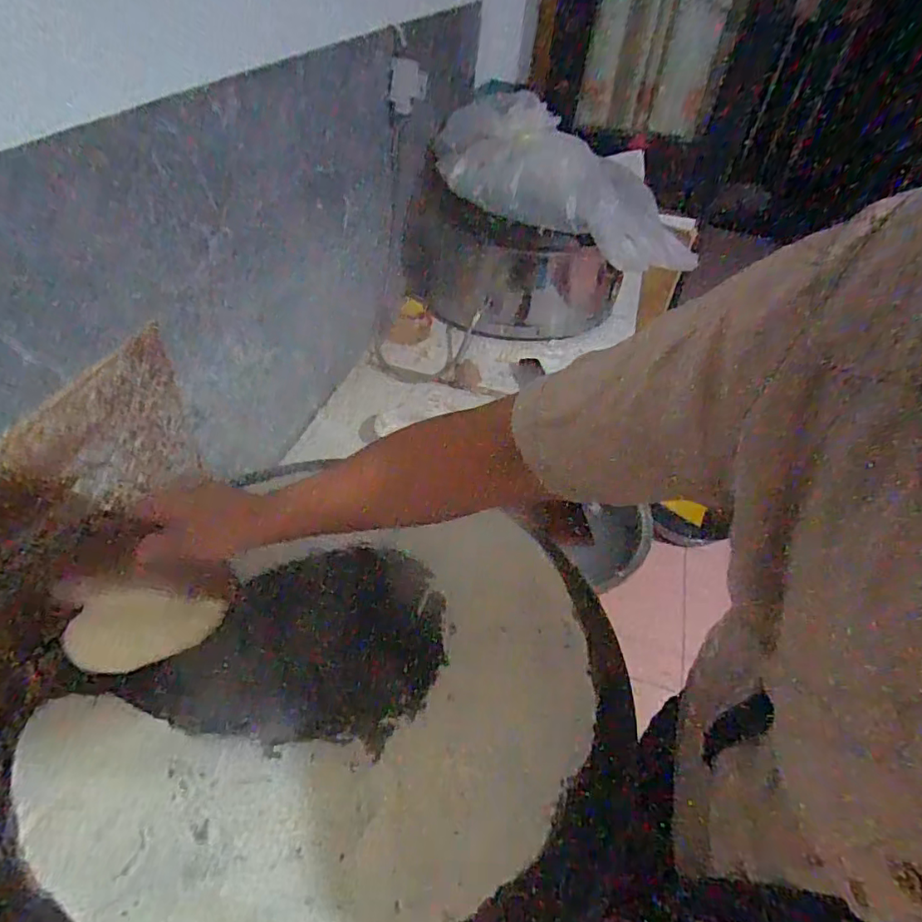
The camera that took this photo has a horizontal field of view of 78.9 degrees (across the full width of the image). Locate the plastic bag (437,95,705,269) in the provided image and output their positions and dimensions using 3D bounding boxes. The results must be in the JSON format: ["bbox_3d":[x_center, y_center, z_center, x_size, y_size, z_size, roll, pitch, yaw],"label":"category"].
[{"bbox_3d":[0.269,-0.606,1.272,0.653,0.223,0.150,20,42,-16],"label":"plastic bag"}]

